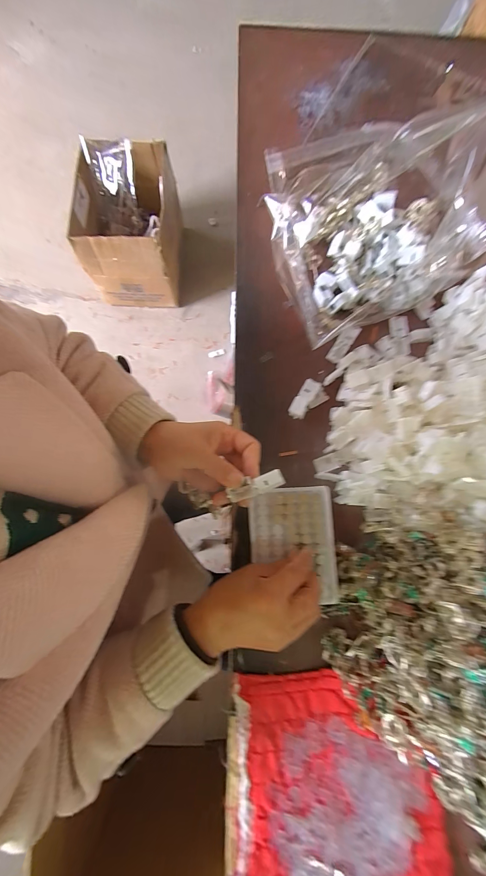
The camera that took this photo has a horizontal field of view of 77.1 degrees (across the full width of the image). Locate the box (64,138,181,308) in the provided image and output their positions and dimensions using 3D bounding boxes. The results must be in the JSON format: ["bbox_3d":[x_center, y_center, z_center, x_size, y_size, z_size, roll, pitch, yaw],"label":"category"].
[{"bbox_3d":[-0.384,-0.716,1.070,0.294,0.323,0.384,-2,80,-1],"label":"box"}]

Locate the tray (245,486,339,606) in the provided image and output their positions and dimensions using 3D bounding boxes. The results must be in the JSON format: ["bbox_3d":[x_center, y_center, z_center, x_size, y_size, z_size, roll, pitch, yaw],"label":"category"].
[{"bbox_3d":[0.058,0.123,0.352,0.097,0.011,0.124,-3,80,-1],"label":"tray"}]

